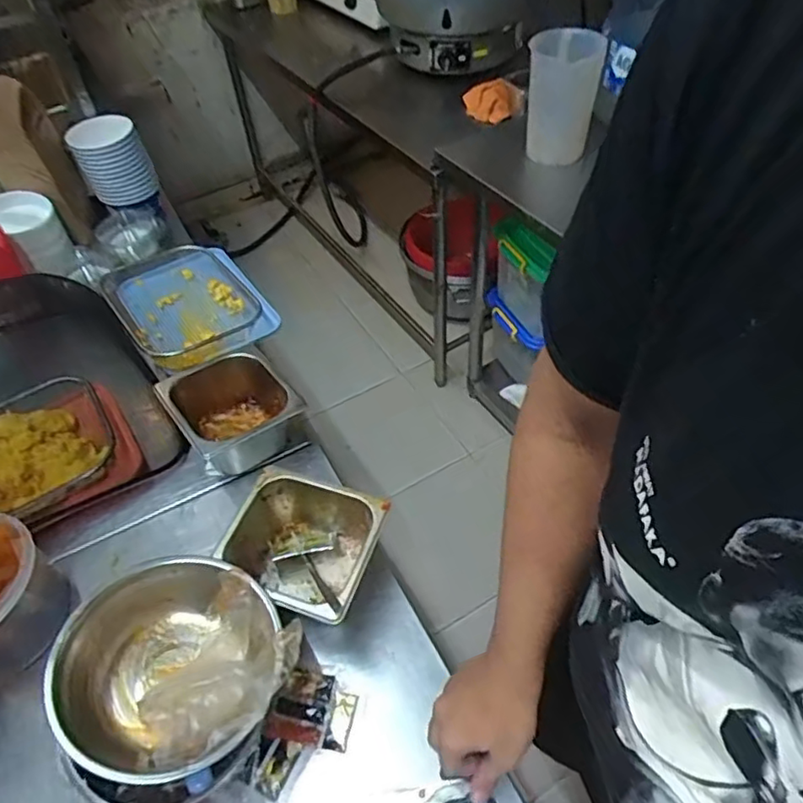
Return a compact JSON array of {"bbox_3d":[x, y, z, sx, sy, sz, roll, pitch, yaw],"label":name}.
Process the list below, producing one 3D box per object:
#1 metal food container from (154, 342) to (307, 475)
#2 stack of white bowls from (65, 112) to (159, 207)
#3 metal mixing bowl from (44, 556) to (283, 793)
[{"bbox_3d":[-0.241,0.021,0.908,0.152,0.114,0.168,-30,54,-20],"label":"metal food container"},{"bbox_3d":[-0.600,-0.506,1.285,0.127,0.138,0.122,-23,52,-14],"label":"stack of white bowls"},{"bbox_3d":[-0.220,0.261,0.613,0.197,0.082,0.201,-2,50,3],"label":"metal mixing bowl"}]

